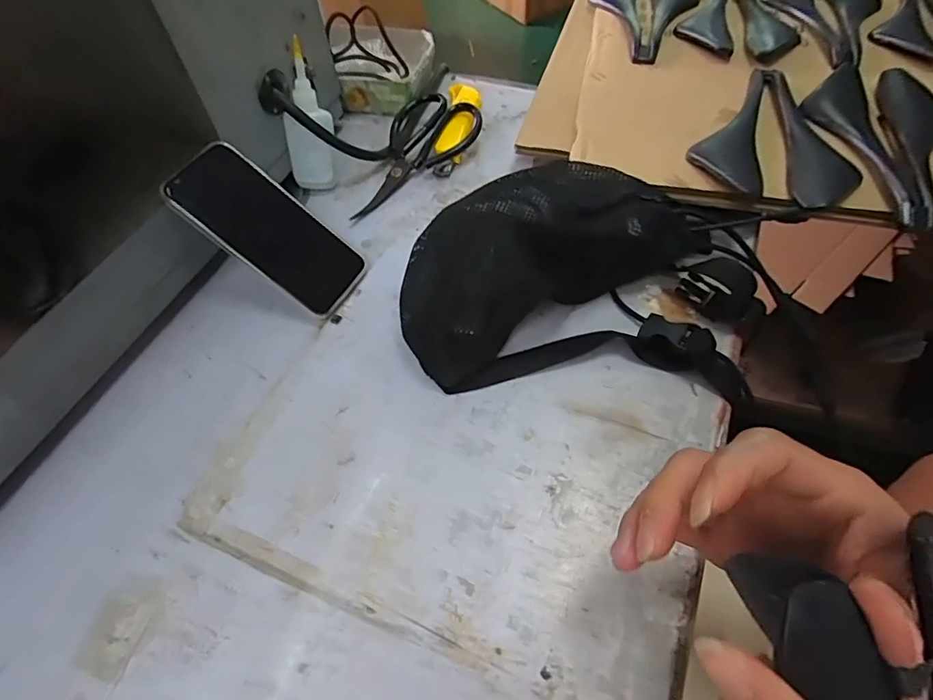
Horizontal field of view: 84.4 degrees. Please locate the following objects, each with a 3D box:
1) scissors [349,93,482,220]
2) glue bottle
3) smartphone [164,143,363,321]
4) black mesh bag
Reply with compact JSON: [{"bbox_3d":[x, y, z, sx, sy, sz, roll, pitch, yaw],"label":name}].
[{"bbox_3d":[-0.054,-0.209,0.554,0.096,0.037,0.192,19,60,17],"label":"scissors"},{"bbox_3d":[-0.157,-0.228,0.512,0.040,0.130,0.028,7,29,10],"label":"glue bottle"},{"bbox_3d":[-0.167,-0.107,0.452,0.162,0.014,0.088,39,58,-15],"label":"smartphone"},{"bbox_3d":[0.104,-0.071,0.421,0.301,0.077,0.204,2,56,6],"label":"black mesh bag"}]

